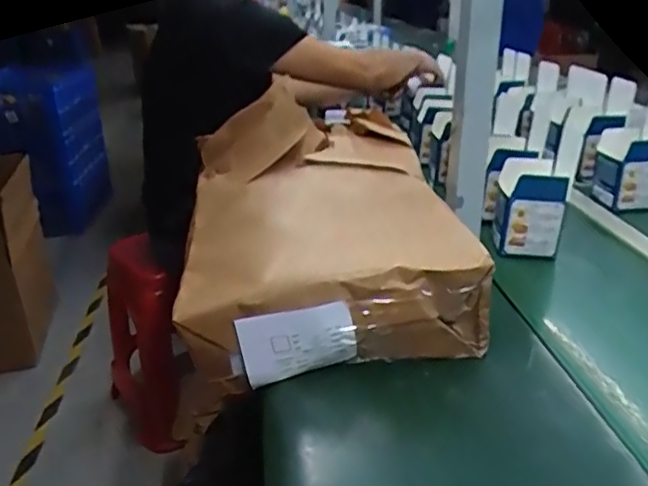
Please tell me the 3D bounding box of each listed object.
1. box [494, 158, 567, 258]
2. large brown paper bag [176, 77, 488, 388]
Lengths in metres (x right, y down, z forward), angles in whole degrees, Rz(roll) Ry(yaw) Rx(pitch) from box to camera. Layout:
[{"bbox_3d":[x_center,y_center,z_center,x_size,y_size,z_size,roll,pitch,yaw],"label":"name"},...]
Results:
[{"bbox_3d":[0.298,-0.049,0.876,0.084,0.122,0.086,1,24,10],"label":"box"},{"bbox_3d":[-0.009,-0.041,0.800,0.322,0.229,0.487,-5,24,-4],"label":"large brown paper bag"}]

